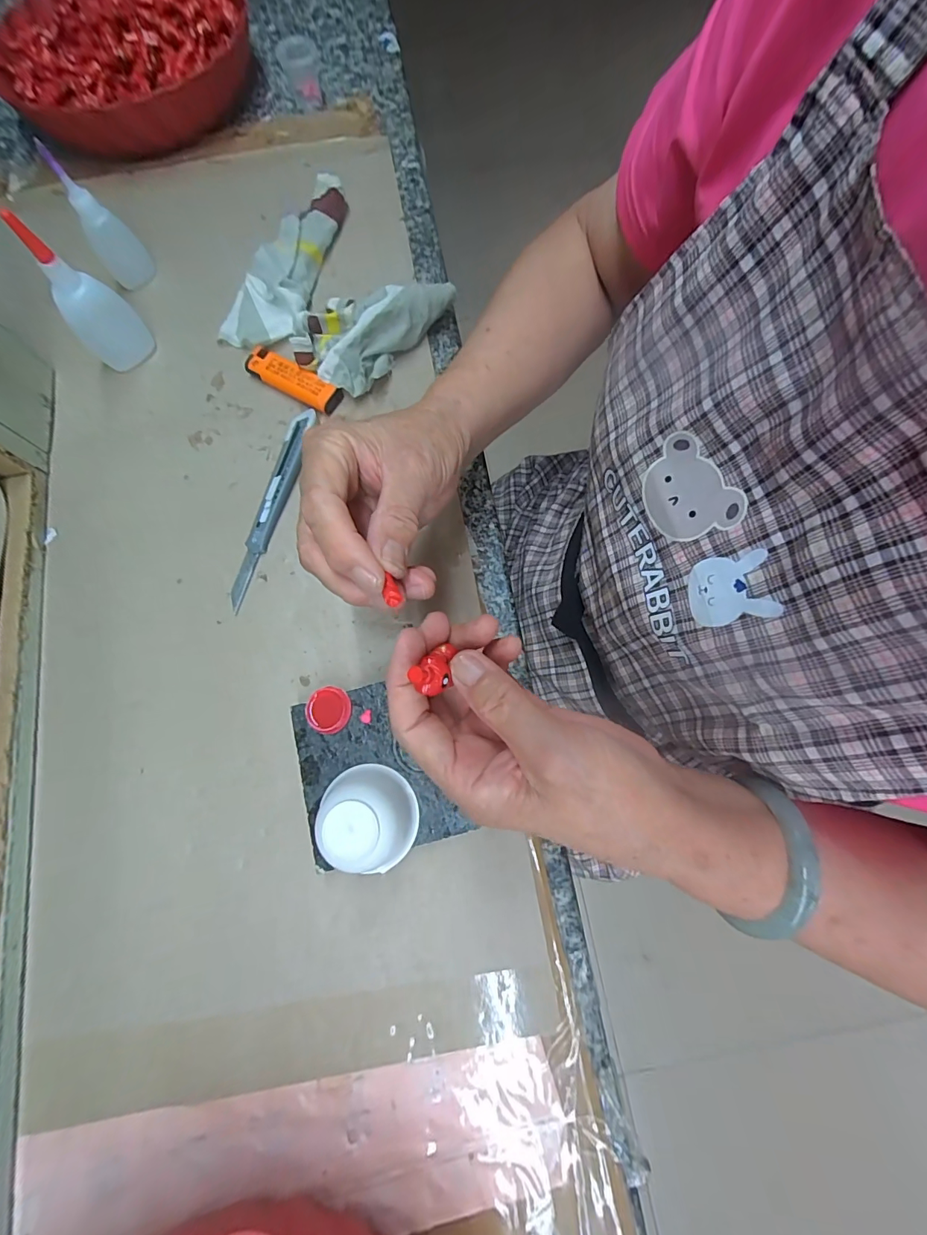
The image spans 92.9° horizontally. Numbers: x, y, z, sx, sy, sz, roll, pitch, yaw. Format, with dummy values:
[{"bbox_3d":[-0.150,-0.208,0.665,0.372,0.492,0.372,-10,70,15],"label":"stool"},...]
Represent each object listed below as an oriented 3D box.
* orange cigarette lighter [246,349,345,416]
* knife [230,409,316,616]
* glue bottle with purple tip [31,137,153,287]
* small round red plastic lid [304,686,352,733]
[{"bbox_3d":[-0.135,-0.187,0.347,0.080,0.014,0.022,31,78,9],"label":"orange cigarette lighter"},{"bbox_3d":[-0.141,-0.083,0.324,0.016,0.012,0.158,13,76,5],"label":"knife"},{"bbox_3d":[-0.286,-0.310,0.346,0.033,0.081,0.025,-39,78,-8],"label":"glue bottle with purple tip"},{"bbox_3d":[-0.084,0.057,0.273,0.026,0.004,0.028,0,75,1],"label":"small round red plastic lid"}]

